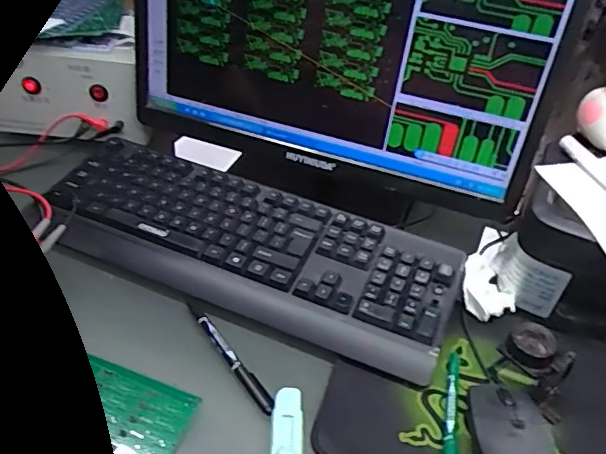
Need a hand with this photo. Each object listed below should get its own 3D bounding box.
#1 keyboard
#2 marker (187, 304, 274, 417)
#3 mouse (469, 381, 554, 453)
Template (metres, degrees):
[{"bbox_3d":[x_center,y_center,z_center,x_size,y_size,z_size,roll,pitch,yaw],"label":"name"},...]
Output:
[{"bbox_3d":[-0.061,0.016,0.589,0.437,0.040,0.160,20,41,15],"label":"keyboard"},{"bbox_3d":[-0.065,0.112,0.491,0.012,0.012,0.137,-23,48,-31],"label":"marker"},{"bbox_3d":[0.159,0.168,0.435,0.055,0.038,0.109,12,40,6],"label":"mouse"}]

